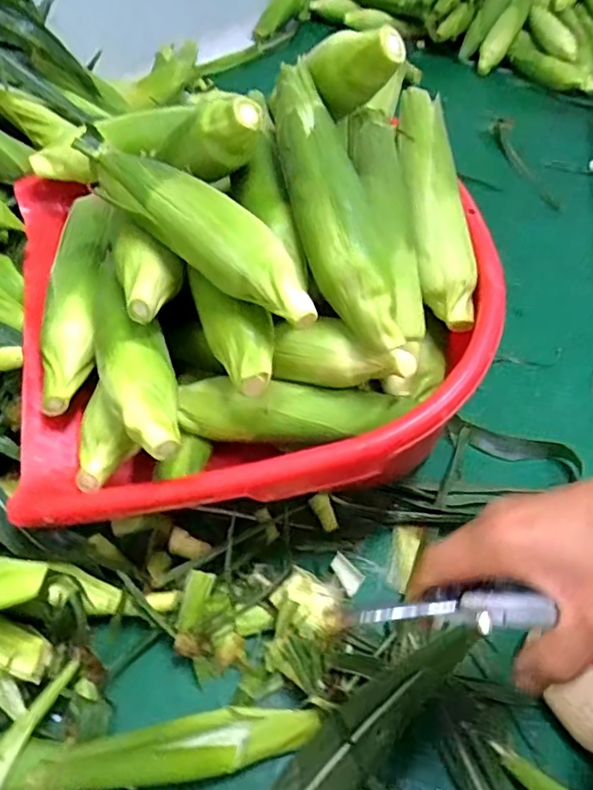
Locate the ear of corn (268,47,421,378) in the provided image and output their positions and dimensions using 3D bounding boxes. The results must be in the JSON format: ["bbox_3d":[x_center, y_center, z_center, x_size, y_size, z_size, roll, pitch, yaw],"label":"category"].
[{"bbox_3d":[0.033,-0.147,0.460,0.066,0.050,0.272,-15,79,-16],"label":"ear of corn"}]

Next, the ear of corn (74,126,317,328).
[{"bbox_3d":[-0.081,-0.131,0.434,0.247,0.043,0.051,33,56,21],"label":"ear of corn"}]

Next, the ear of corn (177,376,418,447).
[{"bbox_3d":[-0.002,0.013,0.487,0.190,0.044,0.041,0,51,-4],"label":"ear of corn"}]

